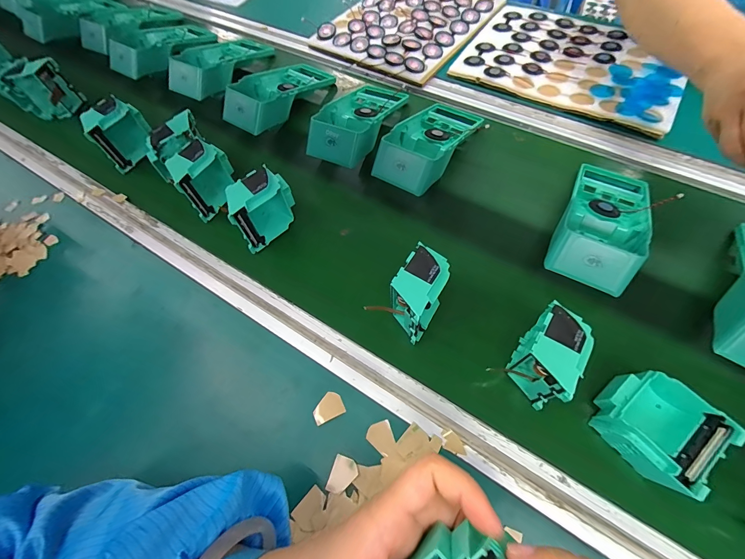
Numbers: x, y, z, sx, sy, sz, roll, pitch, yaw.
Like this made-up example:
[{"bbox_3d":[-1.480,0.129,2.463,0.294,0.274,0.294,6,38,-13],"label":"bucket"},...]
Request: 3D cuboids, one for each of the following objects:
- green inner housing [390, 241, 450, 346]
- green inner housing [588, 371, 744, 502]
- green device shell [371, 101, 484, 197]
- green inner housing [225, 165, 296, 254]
[{"bbox_3d":[0.045,0.015,0.336,0.043,0.070,0.074,27,67,17],"label":"green inner housing"},{"bbox_3d":[0.242,0.126,0.289,0.076,0.041,0.081,-38,66,-15],"label":"green inner housing"},{"bbox_3d":[0.080,-0.195,0.463,0.092,0.053,0.190,30,68,18],"label":"green device shell"},{"bbox_3d":[-0.135,-0.086,0.402,0.040,0.071,0.080,36,70,21],"label":"green inner housing"}]

